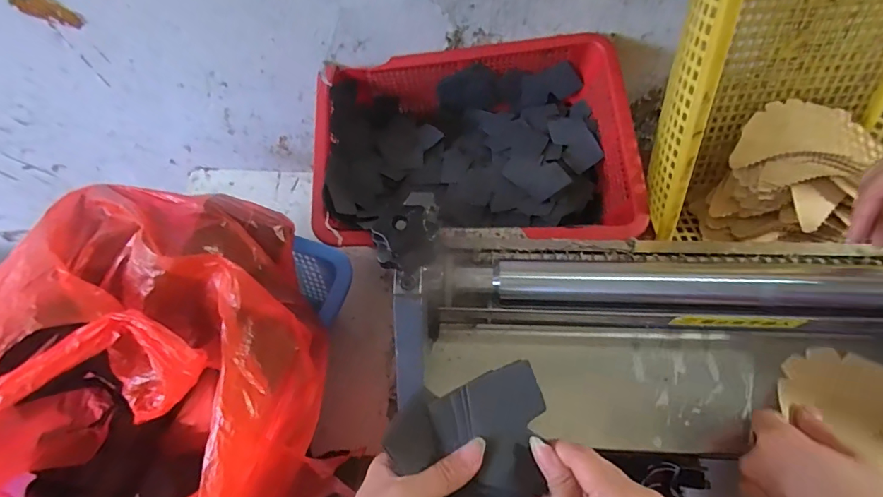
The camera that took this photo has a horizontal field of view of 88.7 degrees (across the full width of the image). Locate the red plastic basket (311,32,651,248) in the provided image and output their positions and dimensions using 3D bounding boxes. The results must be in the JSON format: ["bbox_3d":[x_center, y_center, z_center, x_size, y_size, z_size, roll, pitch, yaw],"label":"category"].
[{"bbox_3d":[0.037,-0.126,0.596,0.391,0.110,0.280,-3,64,1],"label":"red plastic basket"}]

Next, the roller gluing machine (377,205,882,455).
[{"bbox_3d":[0.244,0.045,0.365,0.536,0.186,0.213,1,64,4],"label":"roller gluing machine"}]

